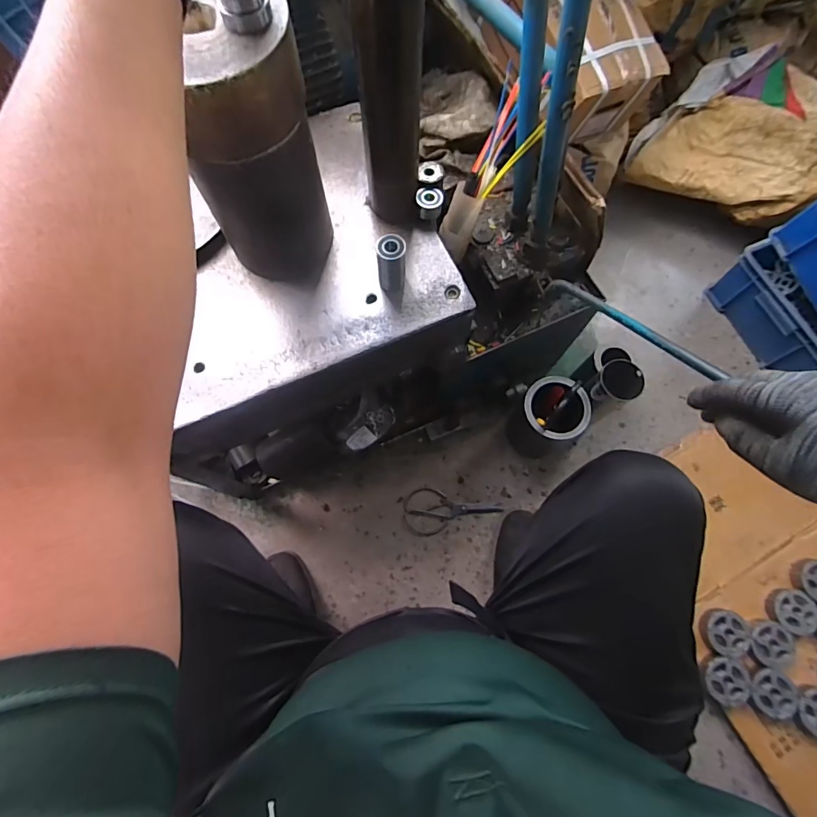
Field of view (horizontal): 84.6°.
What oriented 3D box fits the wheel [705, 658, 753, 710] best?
[{"bbox_3d":[0.575,0.493,0.808,0.079,0.018,0.077,0,72,0],"label":"wheel"}]

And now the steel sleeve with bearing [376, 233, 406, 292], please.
[{"bbox_3d":[-0.020,-0.175,0.543,0.032,0.069,0.033,7,72,2],"label":"steel sleeve with bearing"}]

